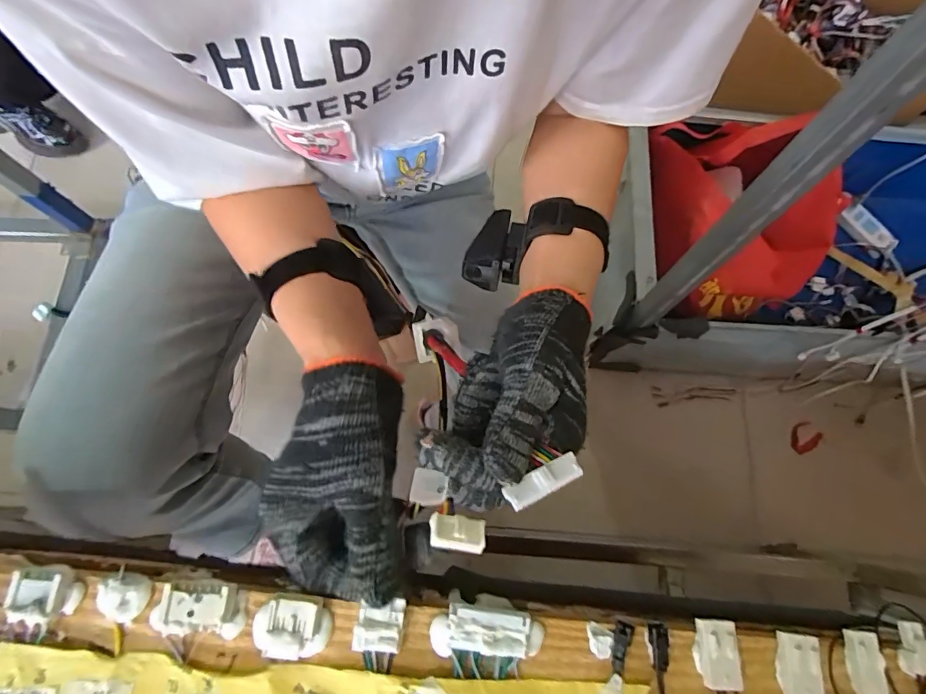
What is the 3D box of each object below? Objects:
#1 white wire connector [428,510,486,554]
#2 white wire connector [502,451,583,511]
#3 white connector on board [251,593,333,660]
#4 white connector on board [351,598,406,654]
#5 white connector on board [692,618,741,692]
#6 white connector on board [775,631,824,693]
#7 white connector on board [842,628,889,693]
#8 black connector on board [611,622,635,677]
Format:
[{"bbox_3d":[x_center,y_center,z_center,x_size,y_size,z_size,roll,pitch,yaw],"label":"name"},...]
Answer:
[{"bbox_3d":[-0.002,0.076,0.192,0.023,0.009,0.013,8,73,2],"label":"white wire connector"},{"bbox_3d":[0.037,0.062,0.215,0.036,0.005,0.011,-26,75,-12],"label":"white wire connector"},{"bbox_3d":[-0.081,0.132,0.220,0.036,0.008,0.026,7,73,2],"label":"white connector on board"},{"bbox_3d":[-0.040,0.130,0.217,0.022,0.008,0.024,10,73,2],"label":"white connector on board"},{"bbox_3d":[0.118,0.143,0.218,0.017,0.011,0.028,6,73,1],"label":"white connector on board"},{"bbox_3d":[0.156,0.149,0.217,0.017,0.009,0.028,7,73,1],"label":"white connector on board"},{"bbox_3d":[0.188,0.148,0.217,0.012,0.009,0.028,-1,73,-1],"label":"white connector on board"},{"bbox_3d":[0.073,0.141,0.219,0.008,0.007,0.021,18,74,5],"label":"black connector on board"}]

